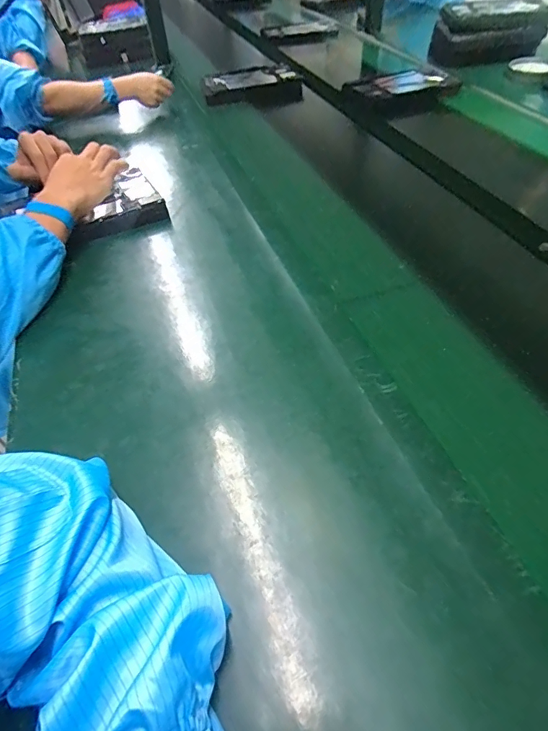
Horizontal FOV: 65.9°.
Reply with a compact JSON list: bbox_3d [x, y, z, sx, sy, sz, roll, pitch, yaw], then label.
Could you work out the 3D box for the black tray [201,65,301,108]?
[{"bbox_3d":[-0.059,-0.716,1.097,0.260,0.065,0.099,-8,49,-2],"label":"black tray"}]

